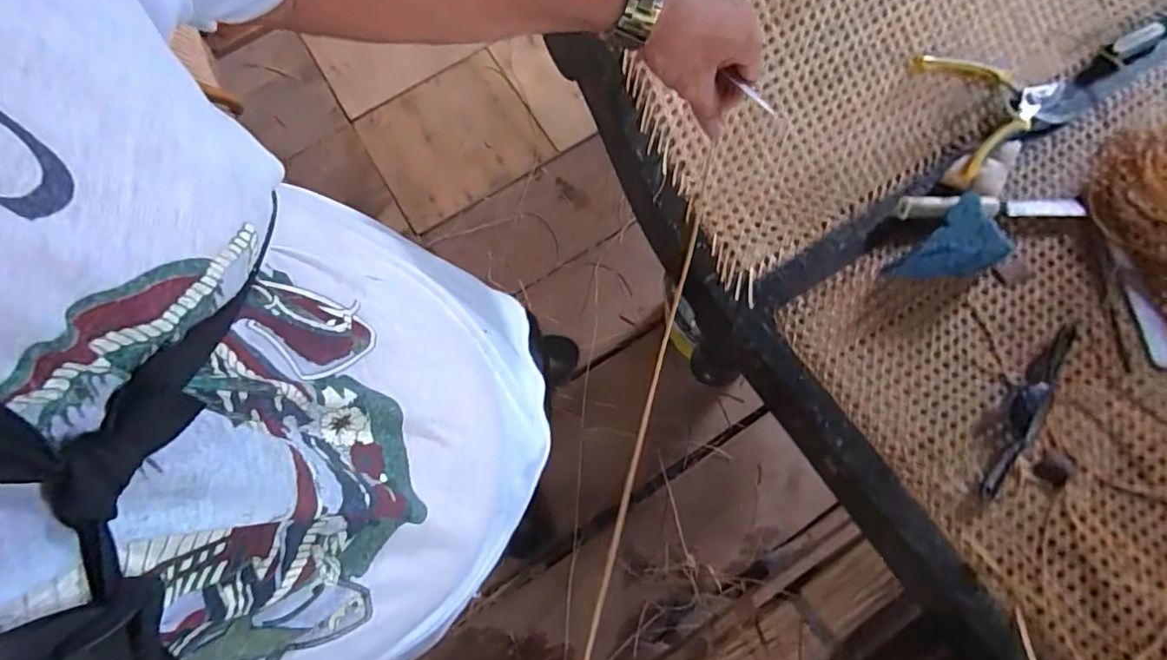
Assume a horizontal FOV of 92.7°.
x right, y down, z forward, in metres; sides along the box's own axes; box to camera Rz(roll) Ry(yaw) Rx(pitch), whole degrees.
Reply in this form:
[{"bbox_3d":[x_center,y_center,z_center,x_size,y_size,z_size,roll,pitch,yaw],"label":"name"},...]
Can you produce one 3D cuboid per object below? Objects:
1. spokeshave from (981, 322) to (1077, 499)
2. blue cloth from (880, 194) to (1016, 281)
[{"bbox_3d":[0.433,0.075,0.542,0.031,0.020,0.199,39,82,8],"label":"spokeshave"},{"bbox_3d":[0.370,-0.077,0.566,0.095,0.061,0.077,-31,80,-5],"label":"blue cloth"}]

